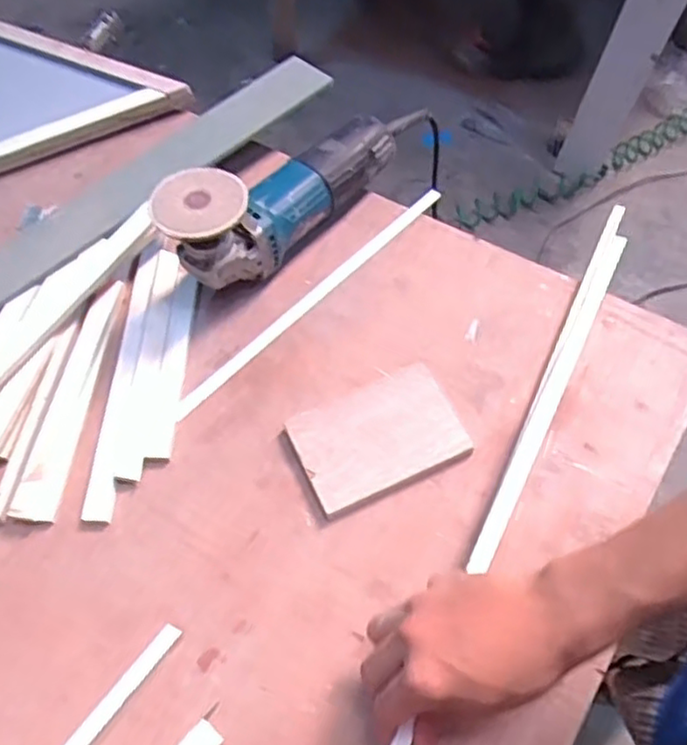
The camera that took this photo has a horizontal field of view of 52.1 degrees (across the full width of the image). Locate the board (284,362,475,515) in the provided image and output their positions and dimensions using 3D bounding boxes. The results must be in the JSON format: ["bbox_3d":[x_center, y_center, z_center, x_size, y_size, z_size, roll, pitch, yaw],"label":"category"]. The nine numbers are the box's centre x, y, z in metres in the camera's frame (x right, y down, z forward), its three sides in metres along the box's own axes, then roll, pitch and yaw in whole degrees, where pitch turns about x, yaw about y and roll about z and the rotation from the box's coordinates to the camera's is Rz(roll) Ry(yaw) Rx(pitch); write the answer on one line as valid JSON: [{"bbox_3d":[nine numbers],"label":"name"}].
[{"bbox_3d":[0.028,0.051,0.569,0.128,0.019,0.095,-24,61,-10],"label":"board"}]

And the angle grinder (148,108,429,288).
[{"bbox_3d":[-0.046,-0.173,0.645,0.071,0.113,0.268,39,68,23],"label":"angle grinder"}]

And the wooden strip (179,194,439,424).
[{"bbox_3d":[-0.023,-0.072,0.646,0.015,0.008,0.328,39,69,22],"label":"wooden strip"}]

